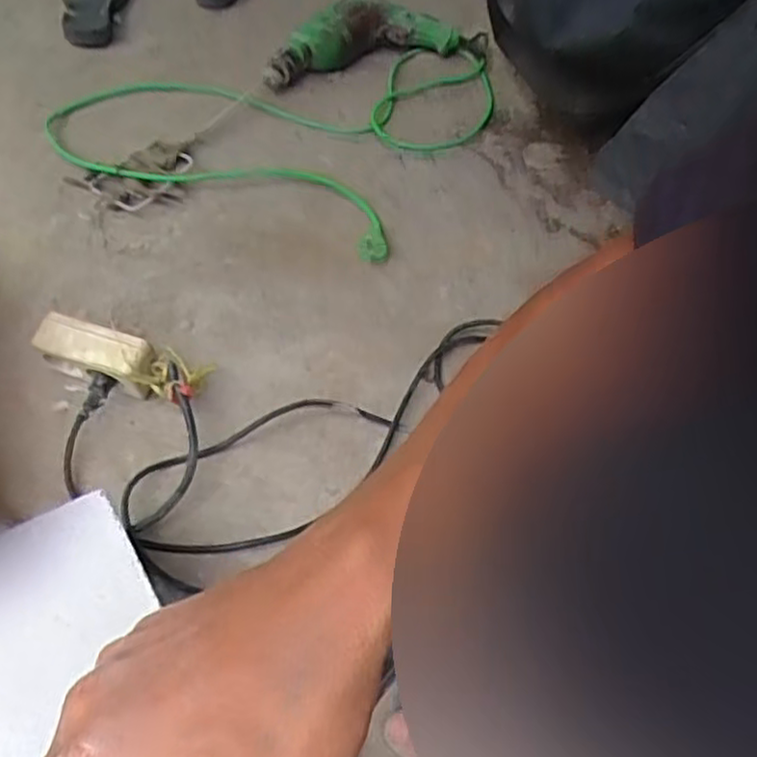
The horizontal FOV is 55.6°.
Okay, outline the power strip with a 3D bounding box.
[{"bbox_3d":[-0.254,-0.015,0.654,0.106,0.066,0.039,20,50,3],"label":"power strip"}]

